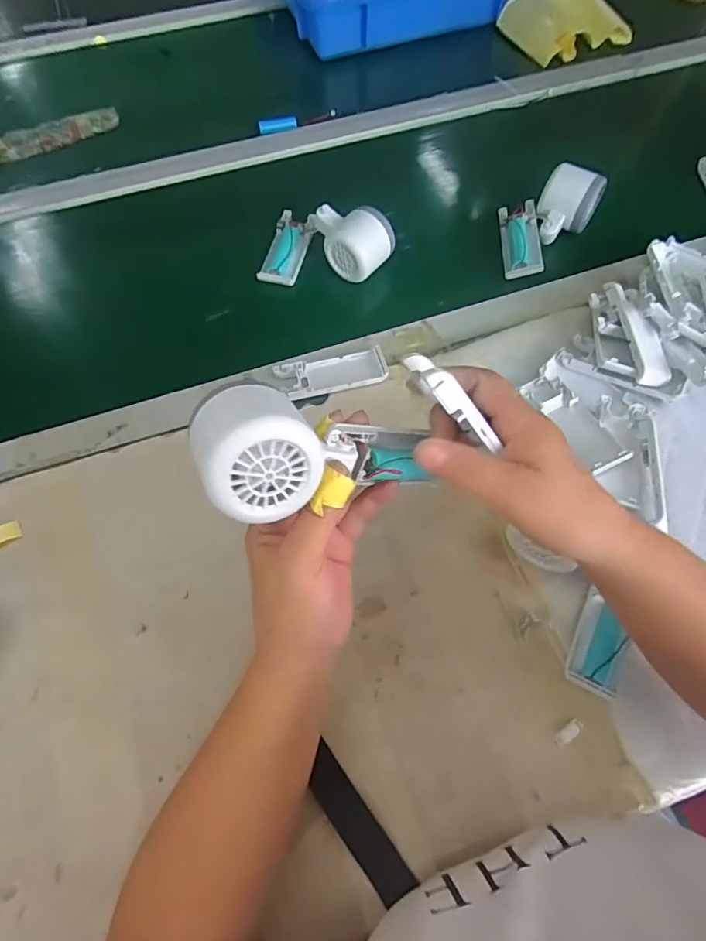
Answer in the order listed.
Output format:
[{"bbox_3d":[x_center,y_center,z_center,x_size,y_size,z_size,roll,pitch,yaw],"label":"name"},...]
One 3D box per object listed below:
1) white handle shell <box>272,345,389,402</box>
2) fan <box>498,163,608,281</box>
[{"bbox_3d":[-0.019,-0.094,0.495,0.102,0.012,0.042,-15,66,-5],"label":"white handle shell"},{"bbox_3d":[0.199,-0.267,0.555,0.077,0.063,0.128,39,72,17],"label":"fan"}]

